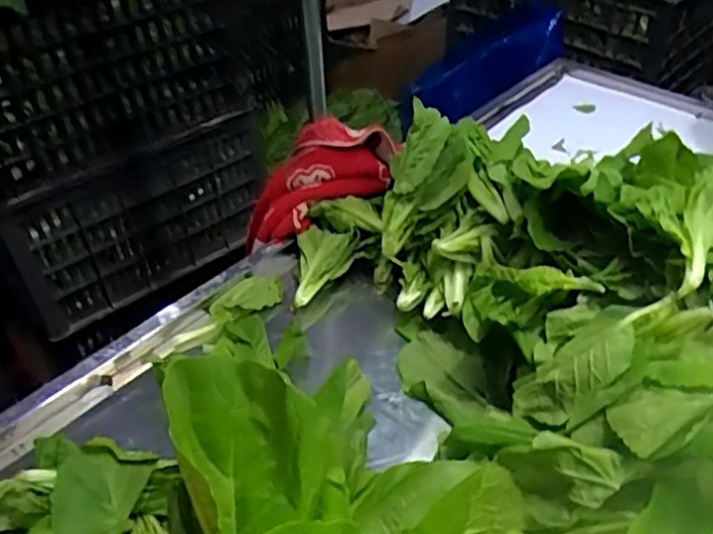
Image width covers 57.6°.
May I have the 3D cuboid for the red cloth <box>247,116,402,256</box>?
[{"bbox_3d":[-0.054,-0.093,0.721,0.210,0.095,0.071,-35,44,9],"label":"red cloth"}]

